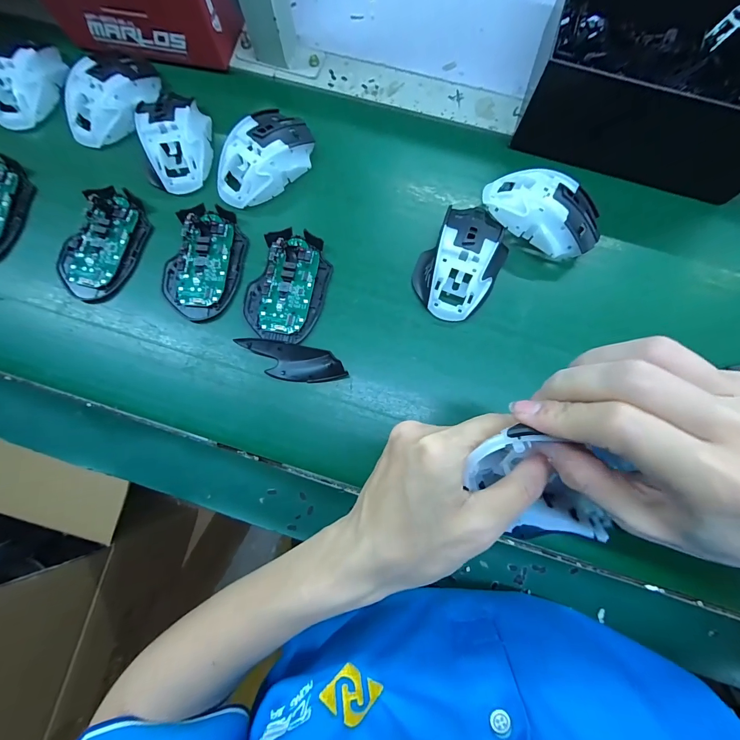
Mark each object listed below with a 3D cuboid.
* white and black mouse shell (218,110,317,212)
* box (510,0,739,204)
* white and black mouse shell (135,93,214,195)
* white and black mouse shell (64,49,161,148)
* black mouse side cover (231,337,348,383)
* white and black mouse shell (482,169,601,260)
[{"bbox_3d":[-0.107,-0.218,0.351,0.061,0.034,0.113,35,80,6],"label":"white and black mouse shell"},{"bbox_3d":[0.289,-0.300,0.343,0.226,0.090,0.195,18,79,3],"label":"box"},{"bbox_3d":[-0.198,-0.235,0.351,0.061,0.030,0.096,-10,79,-3],"label":"white and black mouse shell"},{"bbox_3d":[-0.277,-0.295,0.364,0.073,0.028,0.116,23,79,4],"label":"white and black mouse shell"},{"bbox_3d":[-0.071,-0.008,0.317,0.098,0.015,0.033,9,78,1],"label":"black mouse side cover"},{"bbox_3d":[0.165,-0.151,0.335,0.111,0.046,0.067,28,79,5],"label":"white and black mouse shell"}]

